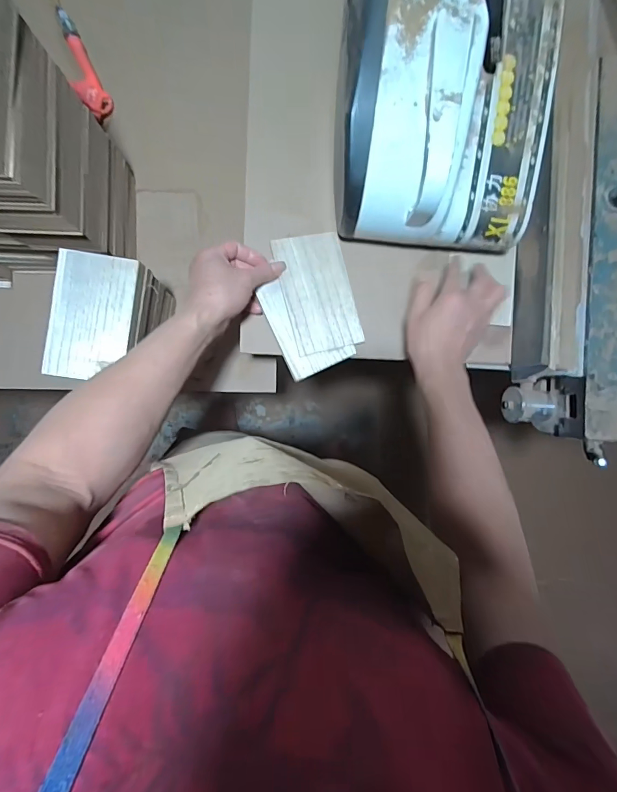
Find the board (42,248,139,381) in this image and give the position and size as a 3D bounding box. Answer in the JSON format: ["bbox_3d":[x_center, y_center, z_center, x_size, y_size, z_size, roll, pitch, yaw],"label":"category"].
[{"bbox_3d":[-0.274,-0.100,0.500,0.096,0.008,0.156,9,88,-5],"label":"board"}]

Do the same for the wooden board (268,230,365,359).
[{"bbox_3d":[0.015,-0.141,0.544,0.096,0.004,0.157,-15,92,-15],"label":"wooden board"}]

